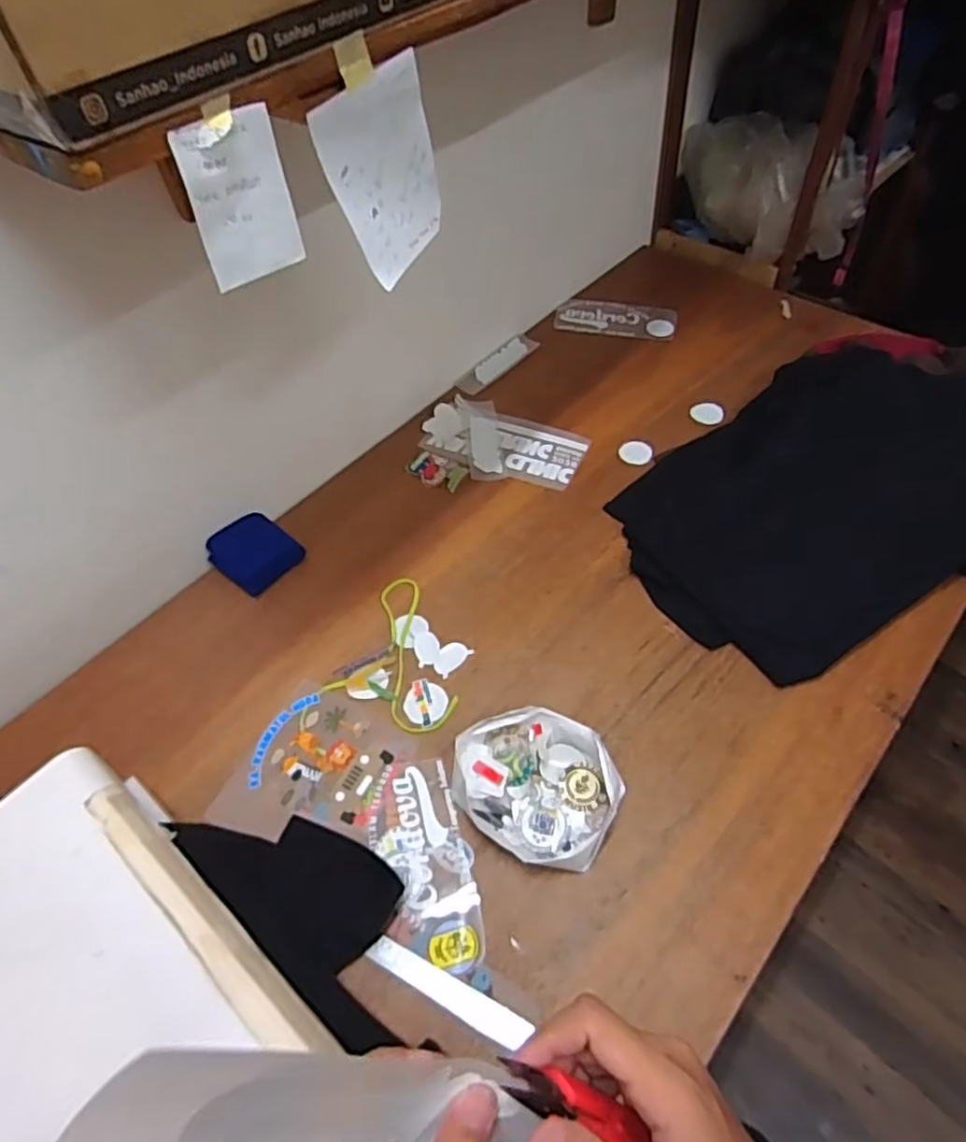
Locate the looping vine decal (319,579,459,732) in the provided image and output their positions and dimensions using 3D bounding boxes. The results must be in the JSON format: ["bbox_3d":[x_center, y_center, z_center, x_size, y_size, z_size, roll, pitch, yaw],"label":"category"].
[{"bbox_3d":[-0.097,0.113,0.939,0.179,0.004,0.210,18,57,16],"label":"looping vine decal"}]

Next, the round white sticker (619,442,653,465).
[{"bbox_3d":[0.262,-0.203,1.150,0.059,0.004,0.048,24,64,25],"label":"round white sticker"}]

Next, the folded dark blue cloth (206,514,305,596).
[{"bbox_3d":[-0.356,-0.031,1.047,0.118,0.038,0.112,33,62,24],"label":"folded dark blue cloth"}]

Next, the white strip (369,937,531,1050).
[{"bbox_3d":[-0.039,0.435,0.693,0.179,0.008,0.029,20,57,18],"label":"white strip"}]

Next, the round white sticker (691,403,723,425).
[{"bbox_3d":[0.401,-0.281,1.200,0.057,0.007,0.047,9,68,13],"label":"round white sticker"}]

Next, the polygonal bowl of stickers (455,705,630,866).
[{"bbox_3d":[0.062,0.252,0.800,0.193,0.043,0.158,27,60,22],"label":"polygonal bowl of stickers"}]

